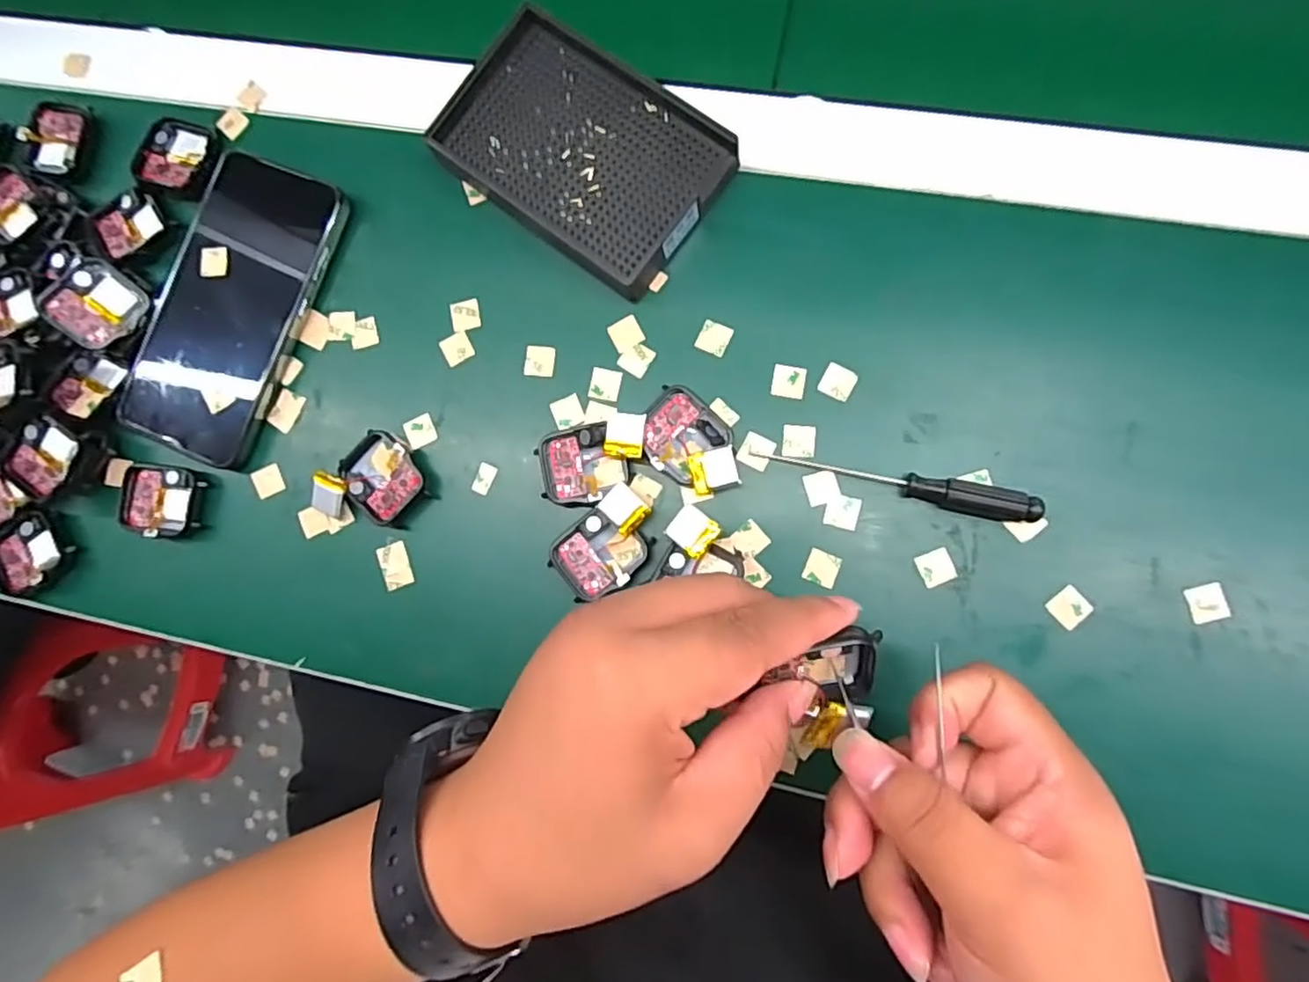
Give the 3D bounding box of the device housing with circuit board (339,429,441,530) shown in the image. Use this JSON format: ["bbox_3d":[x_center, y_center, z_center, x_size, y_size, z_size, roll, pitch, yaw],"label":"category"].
[{"bbox_3d":[-0.140,-0.005,0.339,0.039,0.012,0.047,-42,82,1],"label":"device housing with circuit board"}]

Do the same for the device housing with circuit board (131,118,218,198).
[{"bbox_3d":[-0.270,-0.189,0.366,0.041,0.008,0.043,21,87,8],"label":"device housing with circuit board"}]

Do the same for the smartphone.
[{"bbox_3d":[-0.232,-0.099,0.354,0.082,0.017,0.162,21,87,8],"label":"smartphone"}]

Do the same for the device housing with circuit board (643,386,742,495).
[{"bbox_3d":[0.020,-0.023,0.318,0.053,0.015,0.039,37,89,8],"label":"device housing with circuit board"}]

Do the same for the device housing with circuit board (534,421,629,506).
[{"bbox_3d":[-0.036,-0.013,0.325,0.042,0.016,0.041,-11,83,5],"label":"device housing with circuit board"}]

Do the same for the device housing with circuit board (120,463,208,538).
[{"bbox_3d":[-0.268,0.005,0.353,0.042,0.011,0.037,7,85,7],"label":"device housing with circuit board"}]

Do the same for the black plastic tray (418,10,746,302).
[{"bbox_3d":[-0.038,-0.174,0.335,0.139,0.024,0.091,38,90,8],"label":"black plastic tray"}]

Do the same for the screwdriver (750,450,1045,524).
[{"bbox_3d":[0.113,-0.003,0.306,0.128,0.014,0.014,12,86,7],"label":"screwdriver"}]

